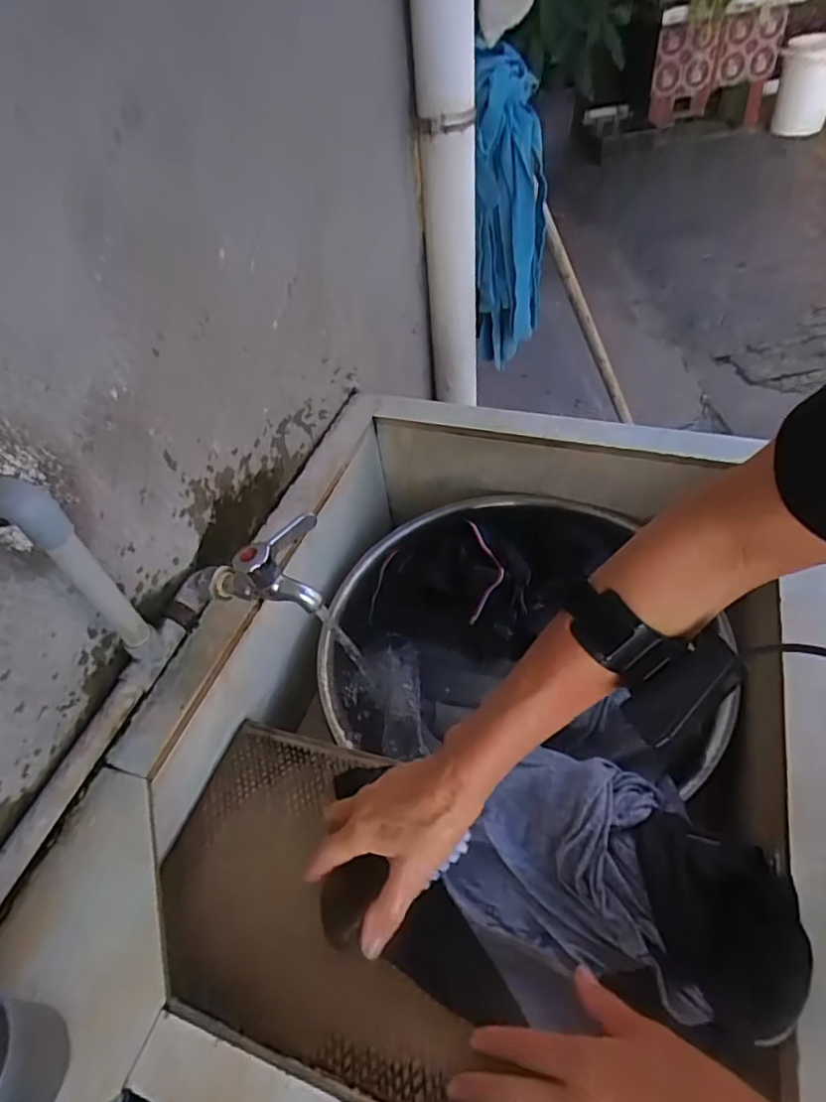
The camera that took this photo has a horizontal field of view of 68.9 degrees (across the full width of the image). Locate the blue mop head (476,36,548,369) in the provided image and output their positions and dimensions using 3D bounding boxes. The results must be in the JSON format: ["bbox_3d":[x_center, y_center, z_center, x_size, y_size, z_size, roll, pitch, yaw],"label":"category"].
[{"bbox_3d":[0.133,-0.453,0.843,0.104,0.391,0.046,-14,50,-6],"label":"blue mop head"}]

